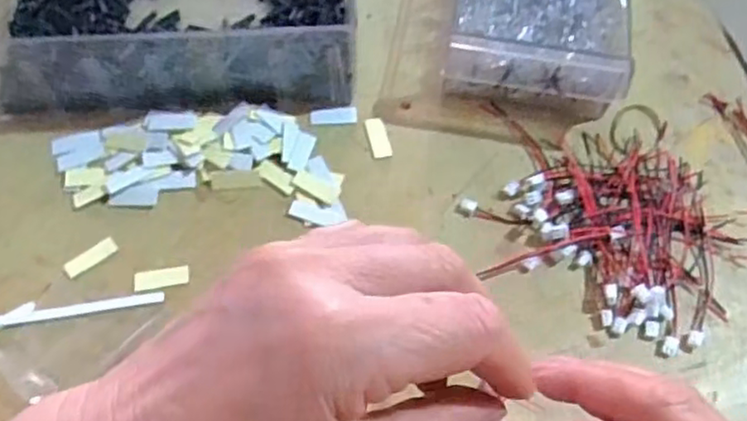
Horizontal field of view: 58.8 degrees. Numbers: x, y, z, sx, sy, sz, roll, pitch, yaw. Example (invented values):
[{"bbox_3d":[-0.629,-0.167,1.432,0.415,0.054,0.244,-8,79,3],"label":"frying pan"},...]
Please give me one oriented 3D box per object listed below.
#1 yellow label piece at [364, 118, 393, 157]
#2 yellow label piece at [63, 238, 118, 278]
[{"bbox_3d":[0.003,-0.043,0.394,0.012,0.004,0.029,-8,59,-10],"label":"yellow label piece"},{"bbox_3d":[-0.150,0.025,0.352,0.028,0.004,0.008,-33,67,-18],"label":"yellow label piece"}]

